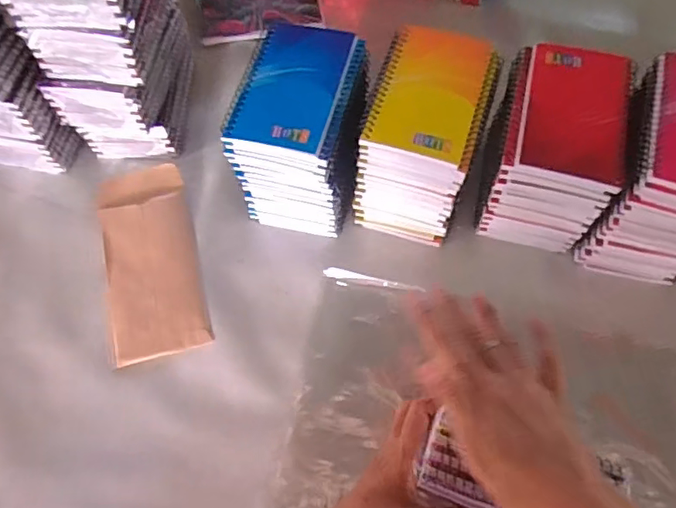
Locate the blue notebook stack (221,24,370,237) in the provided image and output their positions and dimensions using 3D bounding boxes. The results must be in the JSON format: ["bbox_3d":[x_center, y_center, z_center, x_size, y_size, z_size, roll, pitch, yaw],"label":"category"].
[{"bbox_3d":[-0.033,-0.115,0.526,0.101,0.128,0.139,12,66,5],"label":"blue notebook stack"}]

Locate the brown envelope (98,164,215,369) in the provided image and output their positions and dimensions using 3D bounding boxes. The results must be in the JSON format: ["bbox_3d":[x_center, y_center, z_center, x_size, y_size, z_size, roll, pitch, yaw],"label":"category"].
[{"bbox_3d":[-0.185,0.005,0.544,0.091,0.010,0.195,-13,71,-8],"label":"brown envelope"}]

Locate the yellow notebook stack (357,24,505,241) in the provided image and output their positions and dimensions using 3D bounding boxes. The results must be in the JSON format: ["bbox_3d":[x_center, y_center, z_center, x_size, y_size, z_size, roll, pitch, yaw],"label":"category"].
[{"bbox_3d":[0.080,-0.110,0.516,0.092,0.122,0.133,17,67,8],"label":"yellow notebook stack"}]

